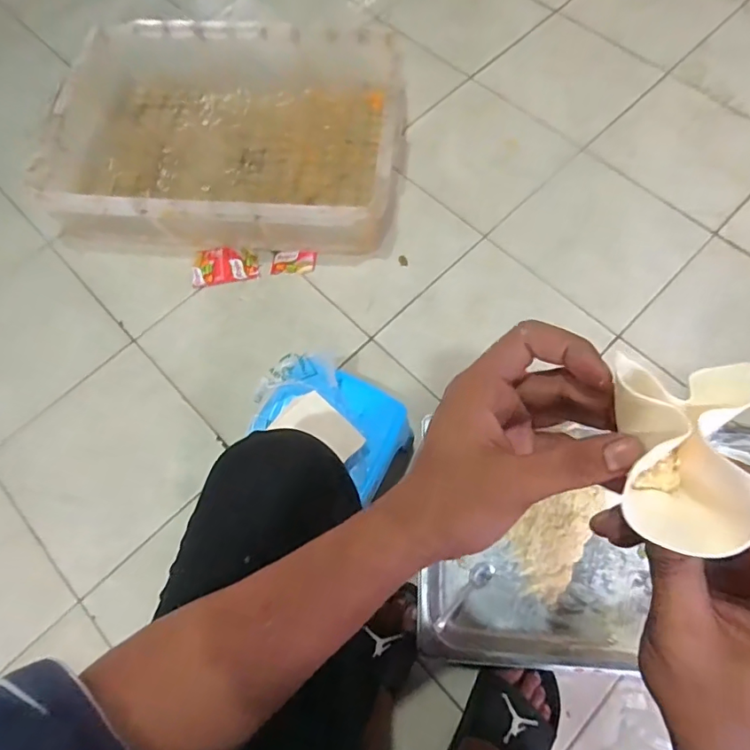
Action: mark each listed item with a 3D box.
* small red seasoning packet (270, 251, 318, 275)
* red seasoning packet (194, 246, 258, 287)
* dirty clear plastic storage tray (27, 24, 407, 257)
[{"bbox_3d":[-0.153,-0.212,0.946,0.083,0.008,0.052,6,68,5],"label":"small red seasoning packet"},{"bbox_3d":[-0.284,-0.209,0.951,0.122,0.012,0.076,-10,68,-2],"label":"red seasoning packet"},{"bbox_3d":[-0.277,-0.468,0.985,0.654,0.133,0.494,9,69,6],"label":"dirty clear plastic storage tray"}]

